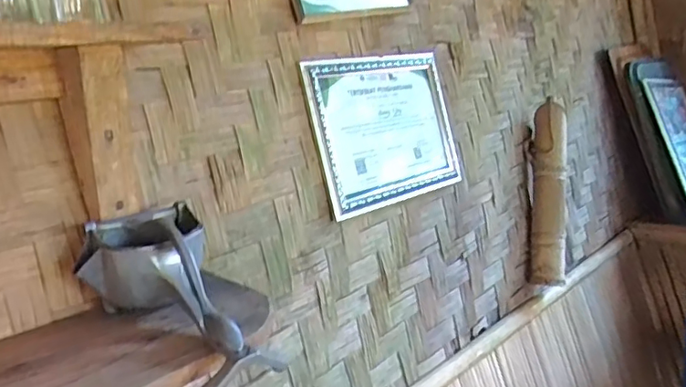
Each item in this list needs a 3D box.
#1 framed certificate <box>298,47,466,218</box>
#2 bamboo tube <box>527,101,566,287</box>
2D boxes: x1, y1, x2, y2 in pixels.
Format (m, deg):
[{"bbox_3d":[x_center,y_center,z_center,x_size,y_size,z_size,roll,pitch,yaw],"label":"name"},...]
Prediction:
[{"bbox_3d":[0.087,-0.119,1.007,0.348,0.260,0.013,-16,3,-43],"label":"framed certificate"},{"bbox_3d":[0.468,-0.007,1.291,0.075,0.419,0.086,0,-10,25],"label":"bamboo tube"}]

